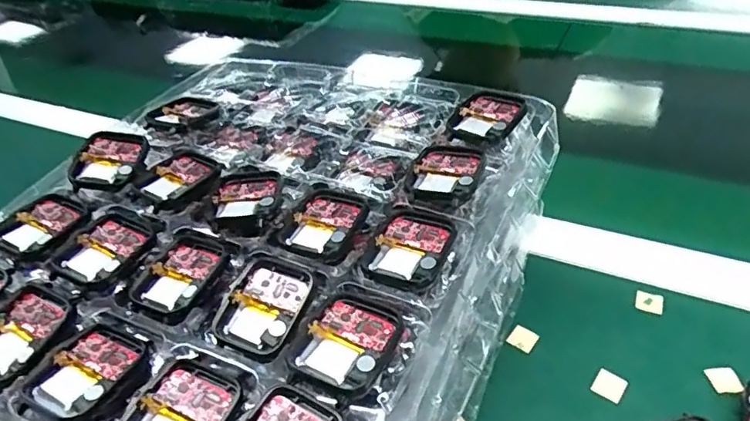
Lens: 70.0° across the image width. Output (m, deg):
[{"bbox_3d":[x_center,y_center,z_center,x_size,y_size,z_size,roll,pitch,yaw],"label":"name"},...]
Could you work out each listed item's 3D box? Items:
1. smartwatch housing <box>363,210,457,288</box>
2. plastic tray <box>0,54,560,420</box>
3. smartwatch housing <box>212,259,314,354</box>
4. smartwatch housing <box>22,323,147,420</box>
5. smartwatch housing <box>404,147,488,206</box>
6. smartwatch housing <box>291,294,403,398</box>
[{"bbox_3d":[0.017,0.019,0.257,0.036,0.009,0.044,13,44,22],"label":"smartwatch housing"},{"bbox_3d":[-0.059,0.034,0.324,0.265,0.118,0.300,15,45,24],"label":"plastic tray"},{"bbox_3d":[-0.049,0.042,0.240,0.037,0.012,0.040,15,45,24],"label":"smartwatch housing"},{"bbox_3d":[-0.121,0.068,0.226,0.037,0.007,0.042,18,46,26],"label":"smartwatch housing"},{"bbox_3d":[0.039,-0.018,0.288,0.037,0.012,0.046,13,44,22],"label":"smartwatch housing"},{"bbox_3d":[-0.010,0.053,0.218,0.038,0.005,0.044,20,48,28],"label":"smartwatch housing"}]

